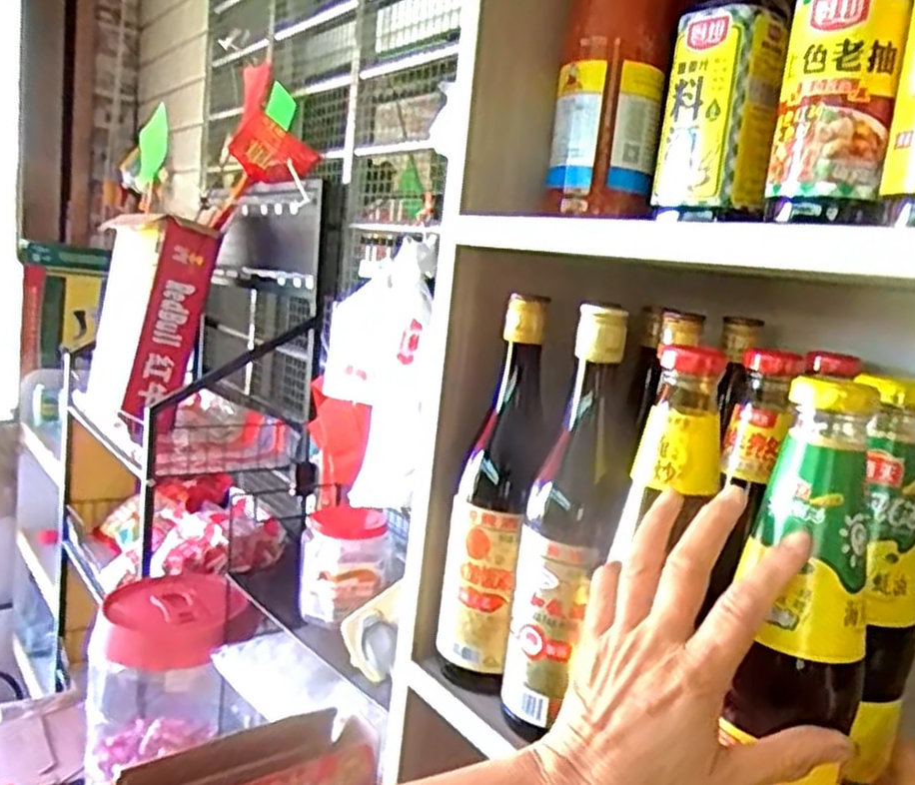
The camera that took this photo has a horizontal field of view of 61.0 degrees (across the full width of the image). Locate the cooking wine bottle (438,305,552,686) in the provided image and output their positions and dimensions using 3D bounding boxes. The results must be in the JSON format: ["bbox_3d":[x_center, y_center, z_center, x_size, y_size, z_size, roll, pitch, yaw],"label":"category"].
[{"bbox_3d":[0.025,0.076,0.545,0.062,0.266,0.055,7,8,3],"label":"cooking wine bottle"}]

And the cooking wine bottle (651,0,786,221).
[{"bbox_3d":[0.179,-0.235,0.513,0.066,0.232,0.066,7,8,8],"label":"cooking wine bottle"}]

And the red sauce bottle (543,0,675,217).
[{"bbox_3d":[0.116,-0.264,0.566,0.075,0.265,0.070,7,8,4],"label":"red sauce bottle"}]

